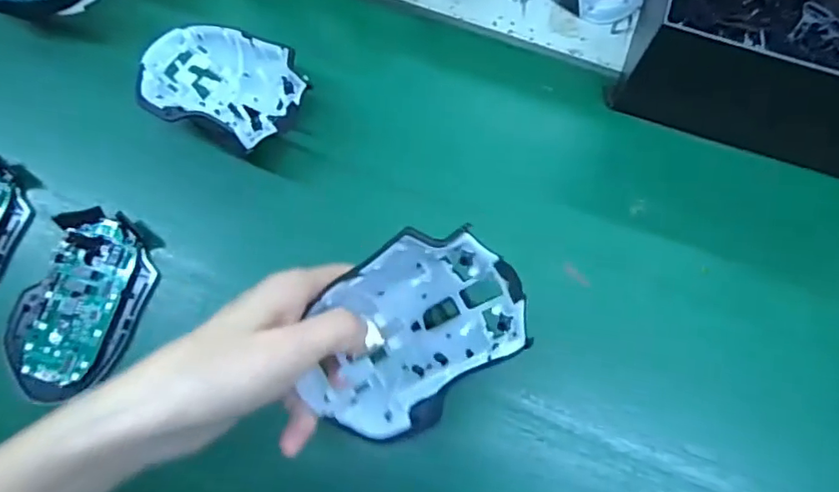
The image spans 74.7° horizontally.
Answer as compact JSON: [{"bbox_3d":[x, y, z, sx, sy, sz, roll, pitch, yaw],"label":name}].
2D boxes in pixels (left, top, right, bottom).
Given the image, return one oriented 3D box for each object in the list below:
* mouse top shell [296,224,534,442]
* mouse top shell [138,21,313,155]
[{"bbox_3d":[-0.006,0.041,0.253,0.115,0.033,0.071,-38,83,23],"label":"mouse top shell"},{"bbox_3d":[-0.125,-0.102,0.355,0.114,0.046,0.077,23,78,7],"label":"mouse top shell"}]

